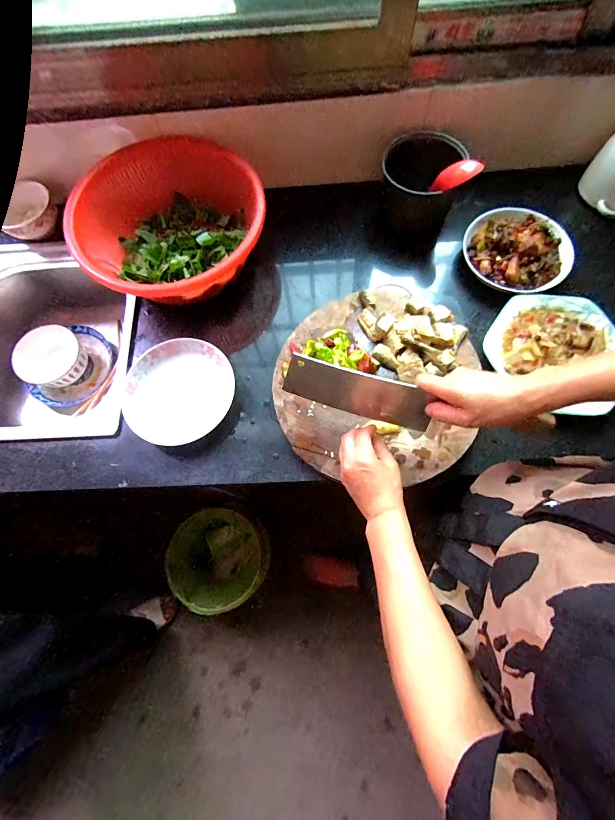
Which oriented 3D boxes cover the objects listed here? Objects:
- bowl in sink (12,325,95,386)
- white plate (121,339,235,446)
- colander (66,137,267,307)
[{"bbox_3d":[-0.527,-0.103,0.733,0.120,0.085,0.111,-1,71,2],"label":"bowl in sink"},{"bbox_3d":[-0.202,-0.028,0.555,0.166,0.031,0.168,-1,71,2],"label":"white plate"},{"bbox_3d":[-0.230,-0.312,0.603,0.304,0.115,0.283,-32,73,-8],"label":"colander"}]

